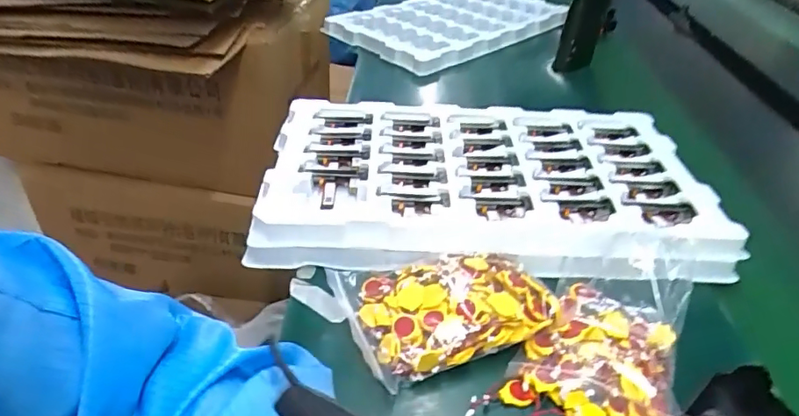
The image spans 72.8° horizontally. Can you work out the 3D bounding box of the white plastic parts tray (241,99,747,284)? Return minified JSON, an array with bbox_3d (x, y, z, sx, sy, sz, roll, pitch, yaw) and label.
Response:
[{"bbox_3d":[0.083,-0.032,0.556,0.430,0.052,0.262,5,36,-1],"label":"white plastic parts tray"}]

